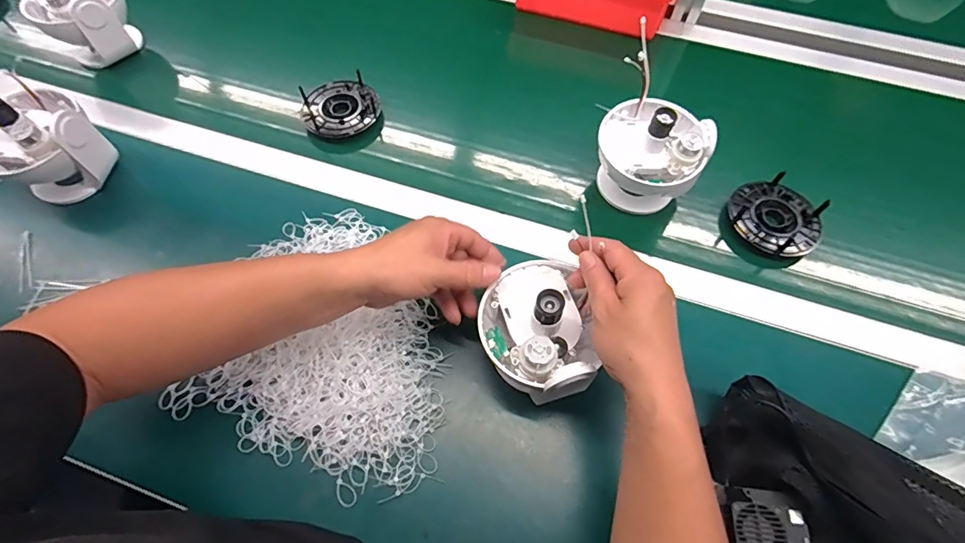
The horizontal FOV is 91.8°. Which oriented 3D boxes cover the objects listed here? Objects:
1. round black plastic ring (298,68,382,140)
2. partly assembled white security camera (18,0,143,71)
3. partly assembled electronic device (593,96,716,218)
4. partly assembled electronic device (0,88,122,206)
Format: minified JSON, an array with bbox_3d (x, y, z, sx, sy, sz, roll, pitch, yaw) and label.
[{"bbox_3d":[-0.192,-0.218,0.638,0.100,0.035,0.091,0,63,0],"label":"round black plastic ring"},{"bbox_3d":[-0.560,-0.358,0.670,0.119,0.123,0.107,33,67,15],"label":"partly assembled white security camera"},{"bbox_3d":[0.193,-0.135,0.545,0.118,0.106,0.112,0,63,0],"label":"partly assembled electronic device"},{"bbox_3d":[-0.501,-0.142,0.533,0.114,0.115,0.111,32,67,15],"label":"partly assembled electronic device"}]

